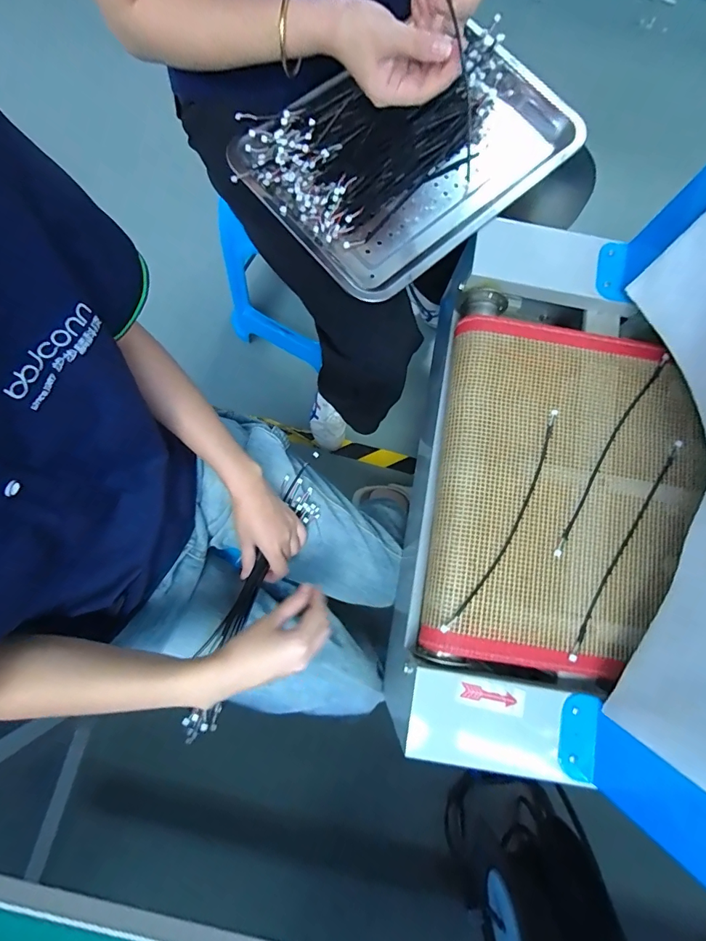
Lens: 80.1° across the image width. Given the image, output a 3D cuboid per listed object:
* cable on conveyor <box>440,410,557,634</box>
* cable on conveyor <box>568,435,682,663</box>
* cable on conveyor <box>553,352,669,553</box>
[{"bbox_3d":[0.173,0.056,0.468,0.025,0.005,0.279,31,80,-1],"label":"cable on conveyor"},{"bbox_3d":[0.308,0.086,0.473,0.009,0.017,0.281,32,82,6],"label":"cable on conveyor"},{"bbox_3d":[0.300,-0.022,0.489,0.012,0.009,0.284,32,82,6],"label":"cable on conveyor"}]

